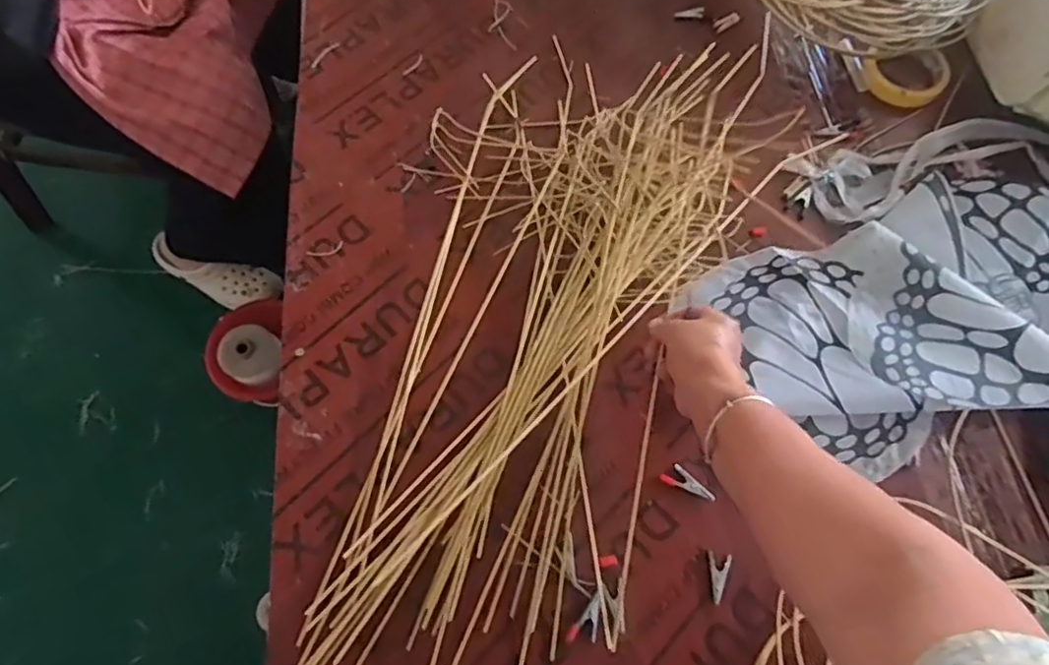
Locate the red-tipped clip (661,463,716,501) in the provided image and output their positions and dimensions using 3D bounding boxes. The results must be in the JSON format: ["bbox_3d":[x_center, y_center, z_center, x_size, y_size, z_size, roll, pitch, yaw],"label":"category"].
[{"bbox_3d":[0.145,0.138,0.573,0.021,0.007,0.046,-42,75,-17],"label":"red-tipped clip"}]

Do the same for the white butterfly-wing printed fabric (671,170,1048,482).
[{"bbox_3d":[0.373,-0.018,0.619,0.377,0.062,0.243,-20,69,-10],"label":"white butterfly-wing printed fabric"}]

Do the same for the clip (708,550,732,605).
[{"bbox_3d":[0.164,0.206,0.544,0.018,0.004,0.040,10,67,2],"label":"clip"}]

